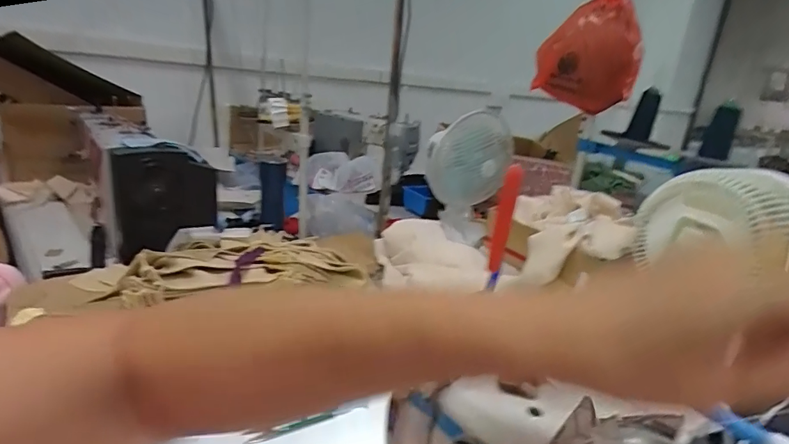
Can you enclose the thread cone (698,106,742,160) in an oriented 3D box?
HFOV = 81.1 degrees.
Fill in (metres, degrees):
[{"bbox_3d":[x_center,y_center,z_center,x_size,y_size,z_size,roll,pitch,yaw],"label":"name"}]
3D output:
[{"bbox_3d":[0.573,-0.156,0.817,0.050,0.093,0.037,17,20,31],"label":"thread cone"}]

